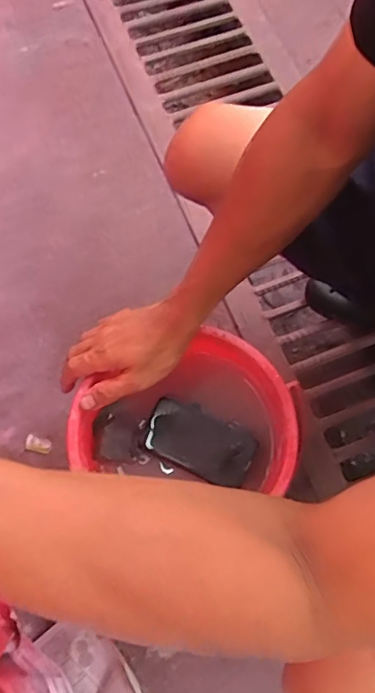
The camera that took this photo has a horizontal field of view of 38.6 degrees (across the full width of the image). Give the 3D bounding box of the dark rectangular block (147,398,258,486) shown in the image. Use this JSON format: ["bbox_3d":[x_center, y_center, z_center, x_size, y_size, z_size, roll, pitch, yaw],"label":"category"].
[{"bbox_3d":[0.014,0.110,0.626,0.126,0.025,0.070,24,75,10],"label":"dark rectangular block"}]

